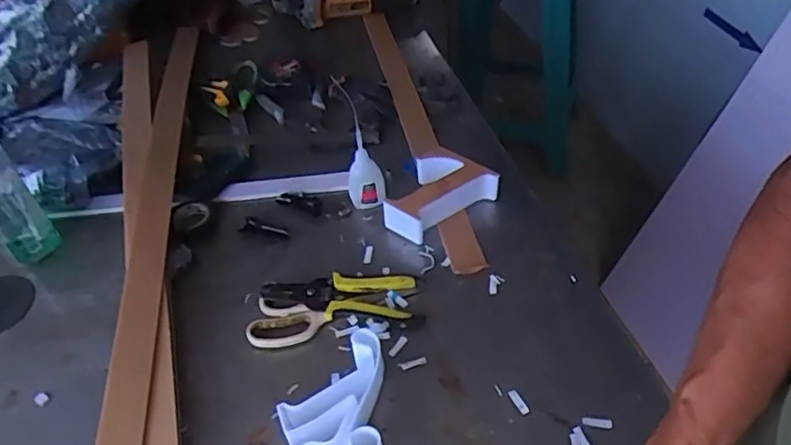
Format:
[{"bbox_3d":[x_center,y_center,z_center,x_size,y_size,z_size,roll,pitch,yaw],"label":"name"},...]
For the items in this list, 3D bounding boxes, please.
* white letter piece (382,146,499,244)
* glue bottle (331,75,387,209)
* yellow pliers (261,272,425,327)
[{"bbox_3d":[0.046,-0.038,0.764,0.136,0.048,0.084,-29,49,-22],"label":"white letter piece"},{"bbox_3d":[-0.042,-0.088,0.749,0.048,0.158,0.044,-14,45,-8],"label":"glue bottle"},{"bbox_3d":[-0.056,0.079,0.676,0.169,0.025,0.059,0,45,7],"label":"yellow pliers"}]

